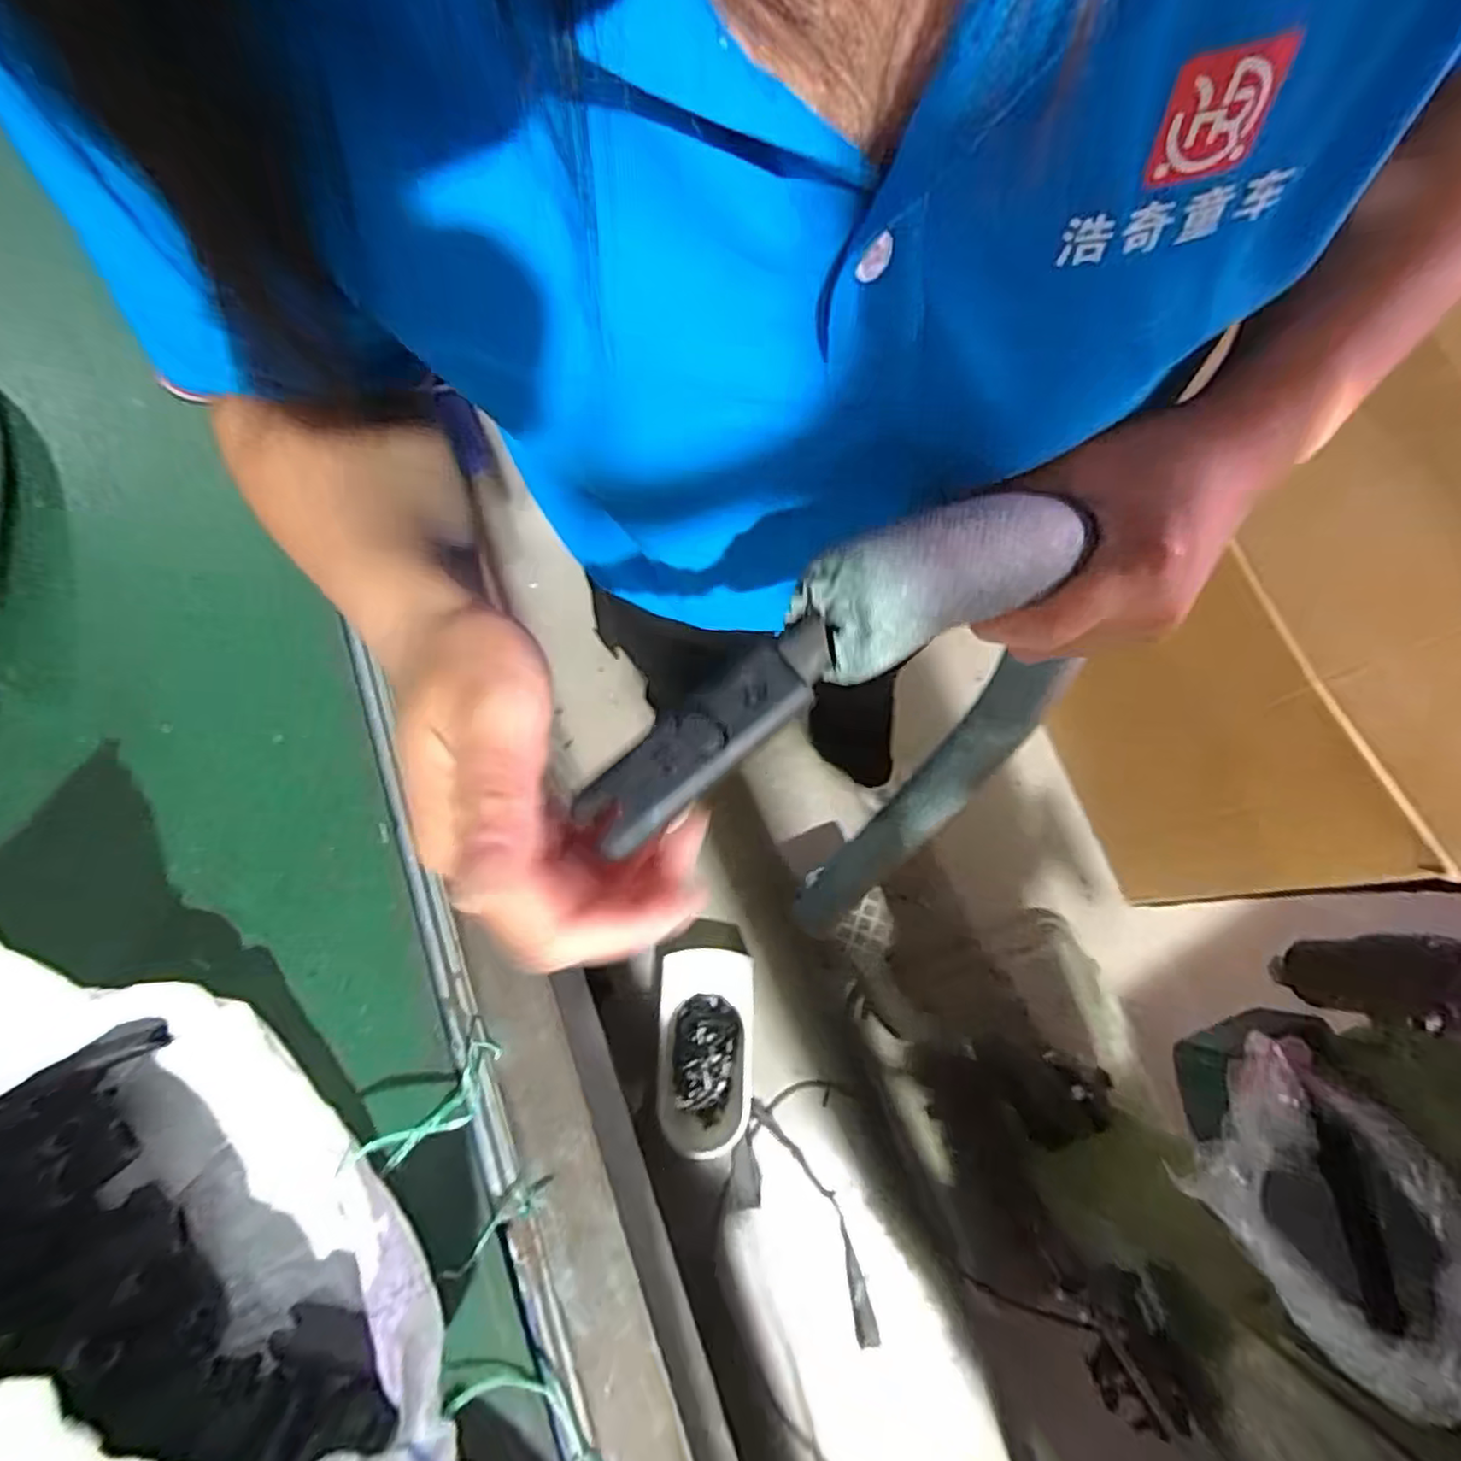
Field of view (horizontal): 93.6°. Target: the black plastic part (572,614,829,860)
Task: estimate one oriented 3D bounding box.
[{"bbox_3d":[-0.006,0.000,0.210,0.091,0.013,0.023,-40,77,-3],"label":"black plastic part"}]

